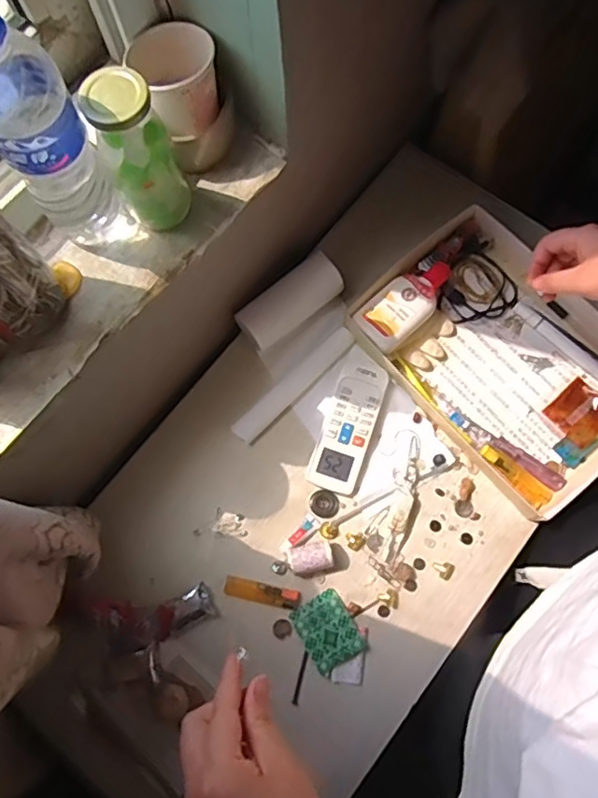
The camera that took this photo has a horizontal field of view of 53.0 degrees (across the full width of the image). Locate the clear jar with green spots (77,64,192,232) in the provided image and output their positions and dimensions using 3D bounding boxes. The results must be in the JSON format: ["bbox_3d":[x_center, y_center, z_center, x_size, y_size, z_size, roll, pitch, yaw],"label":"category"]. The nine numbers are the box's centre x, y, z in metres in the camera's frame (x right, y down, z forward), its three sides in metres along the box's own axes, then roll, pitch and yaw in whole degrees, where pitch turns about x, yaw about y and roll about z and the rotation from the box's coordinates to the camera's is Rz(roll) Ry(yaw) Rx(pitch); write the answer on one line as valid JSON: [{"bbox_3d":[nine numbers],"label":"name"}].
[{"bbox_3d":[-0.125,-0.192,0.475,0.055,0.128,0.048,-25,75,-5],"label":"clear jar with green spots"}]

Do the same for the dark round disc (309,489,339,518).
[{"bbox_3d":[0.028,0.115,0.657,0.033,0.006,0.028,34,78,10],"label":"dark round disc"}]

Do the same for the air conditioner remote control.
[{"bbox_3d":[0.058,0.024,0.675,0.054,0.019,0.161,19,76,6],"label":"air conditioner remote control"}]

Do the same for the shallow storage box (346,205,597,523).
[{"bbox_3d":[0.232,-0.047,0.673,0.215,0.045,0.308,-41,77,-10],"label":"shallow storage box"}]

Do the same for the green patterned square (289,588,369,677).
[{"bbox_3d":[0.030,0.240,0.622,0.057,0.005,0.069,-31,76,-7],"label":"green patterned square"}]

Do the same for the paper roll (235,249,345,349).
[{"bbox_3d":[-0.011,-0.110,0.696,0.126,0.051,0.055,-37,77,-8],"label":"paper roll"}]

